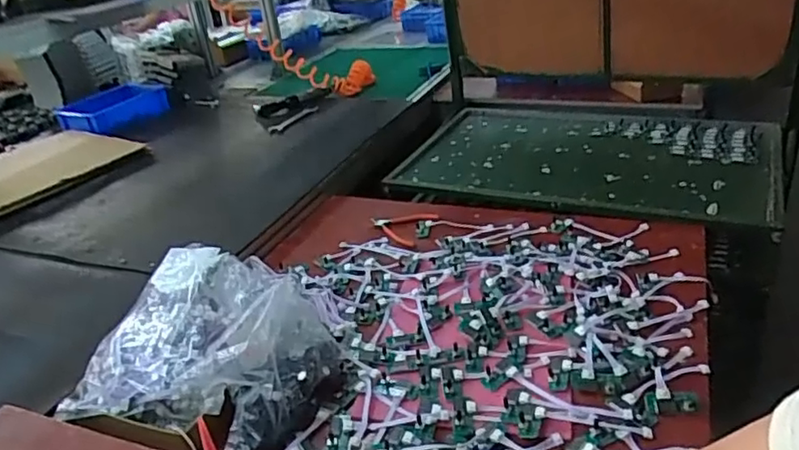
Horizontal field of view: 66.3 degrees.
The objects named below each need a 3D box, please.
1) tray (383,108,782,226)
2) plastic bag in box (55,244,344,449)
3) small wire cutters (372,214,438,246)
[{"bbox_3d":[0.447,-0.171,1.491,0.819,0.051,0.527,6,31,23],"label":"tray"},{"bbox_3d":[-0.257,0.146,0.868,0.341,0.136,0.298,2,26,18],"label":"plastic bag in box"},{"bbox_3d":[-0.001,-0.002,1.246,0.128,0.014,0.119,15,35,28],"label":"small wire cutters"}]

